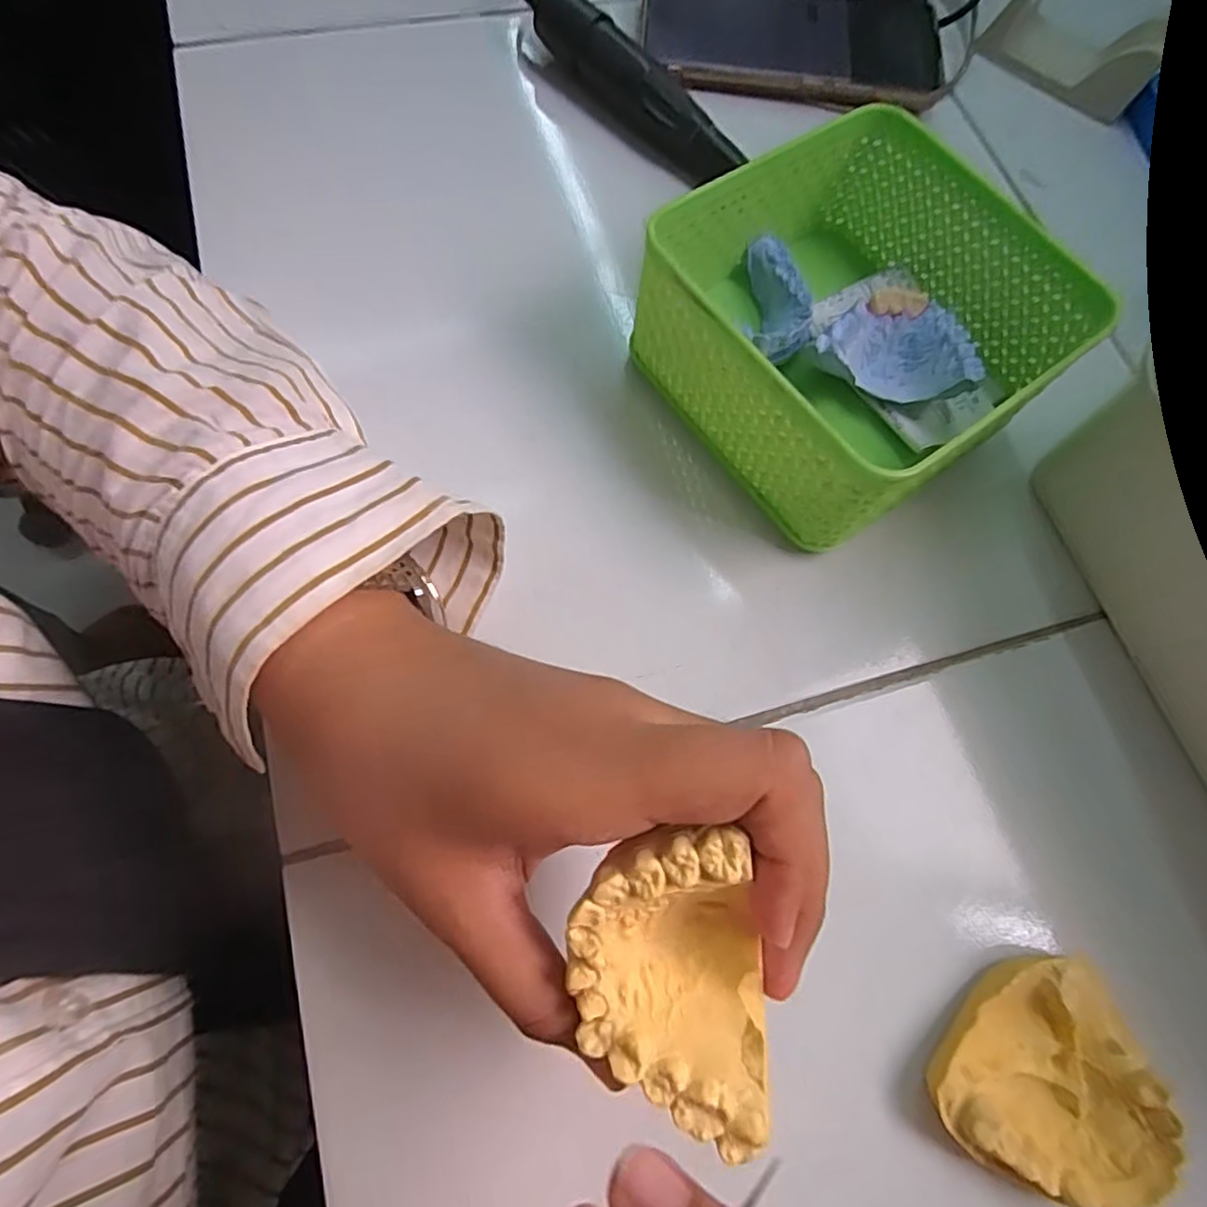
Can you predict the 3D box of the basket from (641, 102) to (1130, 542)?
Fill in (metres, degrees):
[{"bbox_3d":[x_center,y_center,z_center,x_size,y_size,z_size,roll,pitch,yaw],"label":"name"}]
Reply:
[{"bbox_3d":[0.099,-0.113,0.258,0.136,0.054,0.132,-35,77,-14],"label":"basket"}]

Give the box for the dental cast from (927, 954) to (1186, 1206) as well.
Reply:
[{"bbox_3d":[0.133,0.144,0.193,0.061,0.018,0.059,1,71,-3],"label":"dental cast"}]

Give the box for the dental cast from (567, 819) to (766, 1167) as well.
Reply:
[{"bbox_3d":[0.014,0.081,0.139,0.040,0.026,0.068,-8,94,-18],"label":"dental cast"}]

